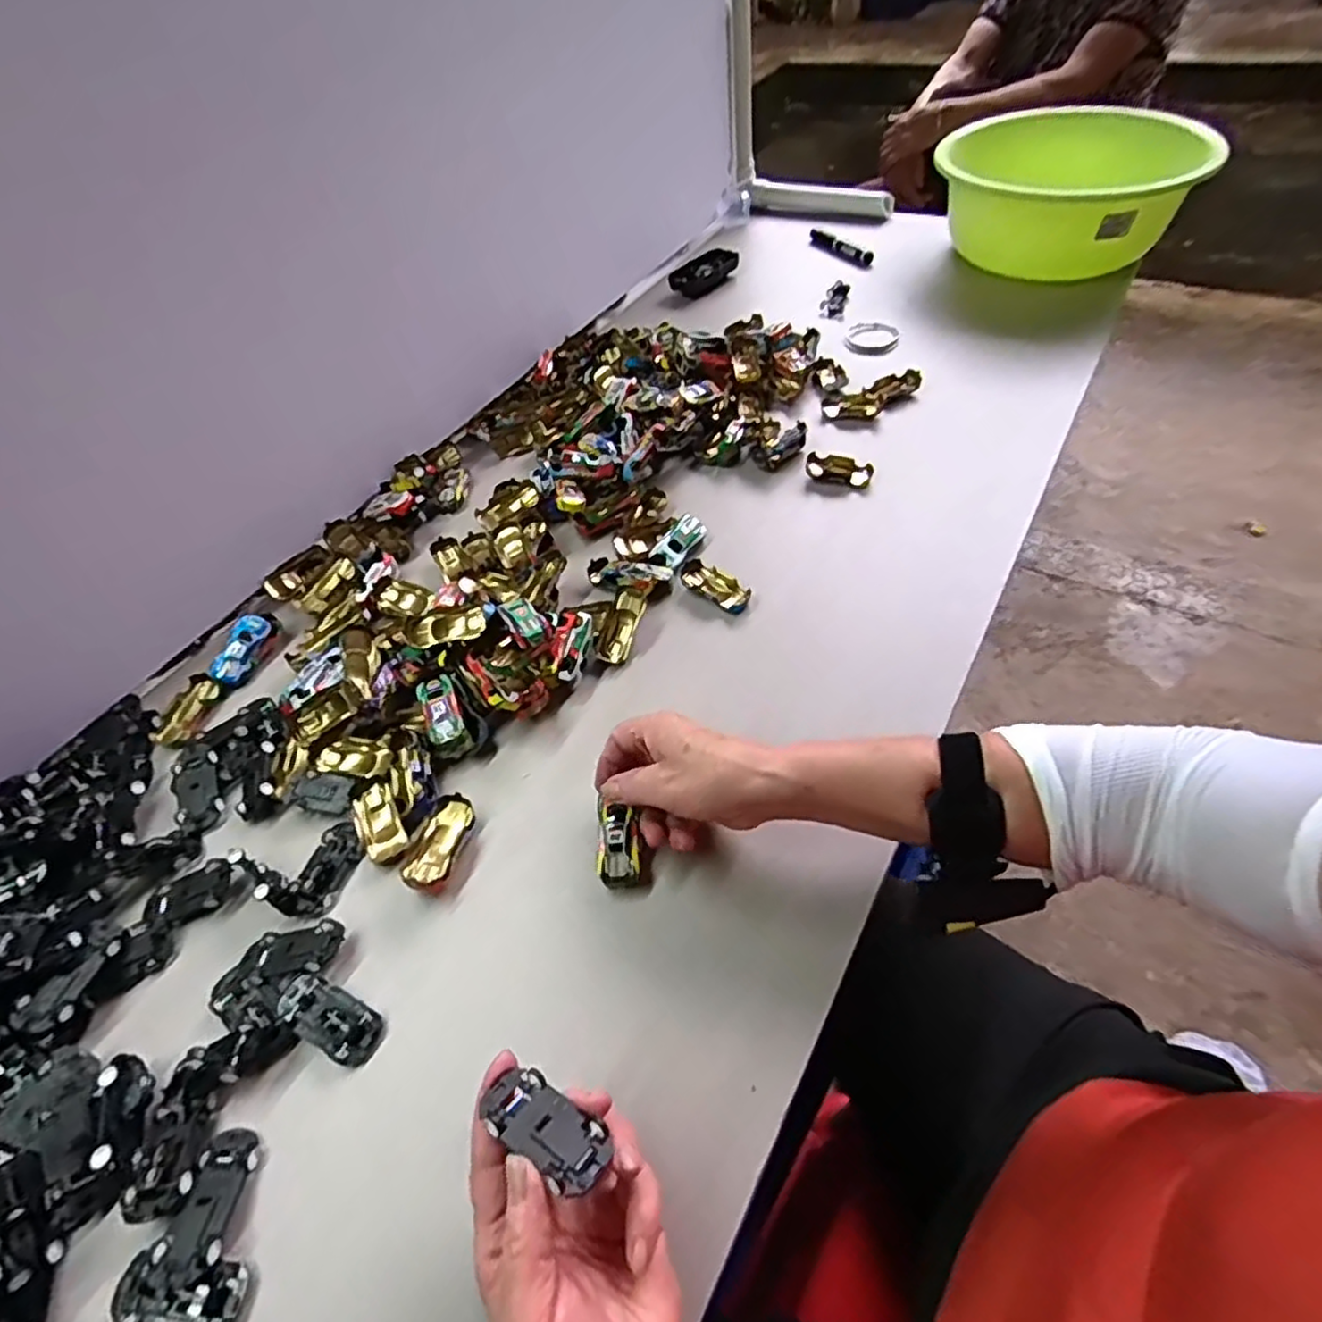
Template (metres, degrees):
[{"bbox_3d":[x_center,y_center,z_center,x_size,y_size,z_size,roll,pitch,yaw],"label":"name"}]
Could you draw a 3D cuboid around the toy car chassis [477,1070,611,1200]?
[{"bbox_3d":[-0.052,0.208,0.310,0.060,0.015,0.026,16,29,34],"label":"toy car chassis"}]

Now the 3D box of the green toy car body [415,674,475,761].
[{"bbox_3d":[-0.162,0.041,0.523,0.028,0.020,0.064,-22,70,-11],"label":"green toy car body"}]

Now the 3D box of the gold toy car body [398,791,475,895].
[{"bbox_3d":[-0.148,0.121,0.467,0.029,0.017,0.066,6,52,12],"label":"gold toy car body"}]

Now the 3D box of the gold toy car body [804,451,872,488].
[{"bbox_3d":[0.174,-0.188,0.678,0.063,0.013,0.028,18,55,20],"label":"gold toy car body"}]

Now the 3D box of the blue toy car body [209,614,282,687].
[{"bbox_3d":[-0.354,-0.013,0.594,0.031,0.017,0.067,2,51,9],"label":"blue toy car body"}]

